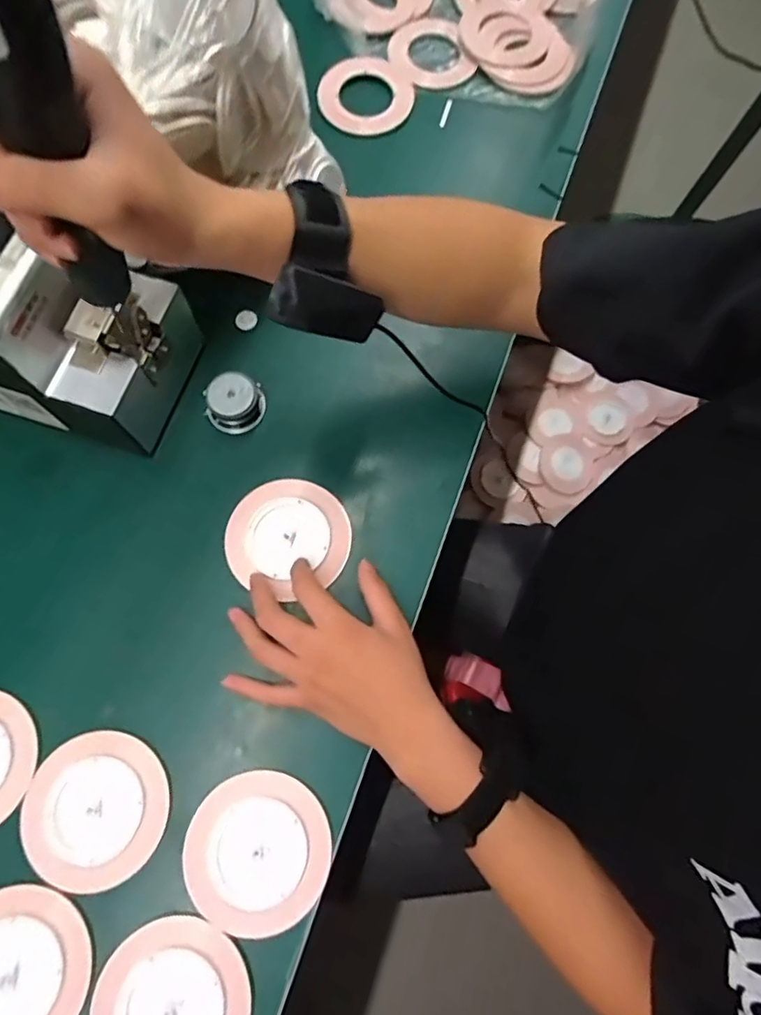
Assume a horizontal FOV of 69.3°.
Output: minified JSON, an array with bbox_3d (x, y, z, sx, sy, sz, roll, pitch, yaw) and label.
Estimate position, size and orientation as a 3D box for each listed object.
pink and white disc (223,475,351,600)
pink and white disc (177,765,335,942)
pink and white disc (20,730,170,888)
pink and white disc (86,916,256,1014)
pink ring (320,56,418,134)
[{"bbox_3d":[-0.075,0.023,0.456,0.099,0.008,0.093,0,73,-1],"label":"pink and white disc"},{"bbox_3d":[-0.087,0.243,0.388,0.100,0.004,0.097,0,73,-1],"label":"pink and white disc"},{"bbox_3d":[-0.205,0.215,0.392,0.098,0.009,0.098,0,73,-1],"label":"pink and white disc"},{"bbox_3d":[-0.138,0.327,0.358,0.103,0.006,0.094,0,73,-1],"label":"pink and white disc"},{"bbox_3d":[-0.016,-0.445,0.594,0.099,0.013,0.098,0,73,-1],"label":"pink ring"}]

